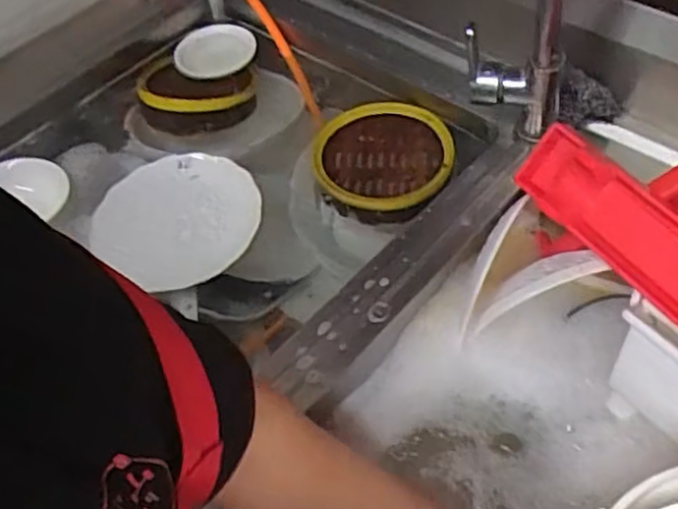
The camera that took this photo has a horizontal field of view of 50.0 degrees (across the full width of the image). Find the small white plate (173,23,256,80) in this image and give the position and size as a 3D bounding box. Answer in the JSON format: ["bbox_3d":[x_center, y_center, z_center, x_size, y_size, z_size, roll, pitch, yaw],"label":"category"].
[{"bbox_3d":[-0.175,-0.283,1.010,0.107,0.019,0.103,-3,50,3],"label":"small white plate"}]

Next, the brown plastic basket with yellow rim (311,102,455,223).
[{"bbox_3d":[0.049,-0.115,0.864,0.172,0.040,0.163,-3,50,3],"label":"brown plastic basket with yellow rim"}]

